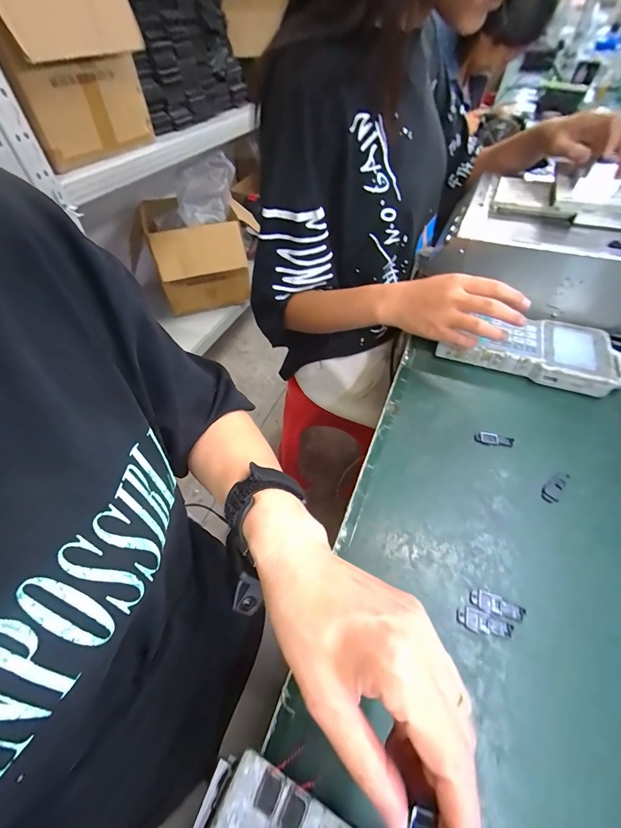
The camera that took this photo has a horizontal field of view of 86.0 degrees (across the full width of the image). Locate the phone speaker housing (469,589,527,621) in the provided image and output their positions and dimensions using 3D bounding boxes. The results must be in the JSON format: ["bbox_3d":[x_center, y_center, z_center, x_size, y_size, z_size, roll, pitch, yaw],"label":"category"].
[{"bbox_3d":[0.152,0.155,0.271,0.041,0.004,0.014,13,52,12],"label":"phone speaker housing"}]

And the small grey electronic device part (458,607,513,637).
[{"bbox_3d":[0.138,0.166,0.263,0.041,0.004,0.015,15,53,14],"label":"small grey electronic device part"}]

